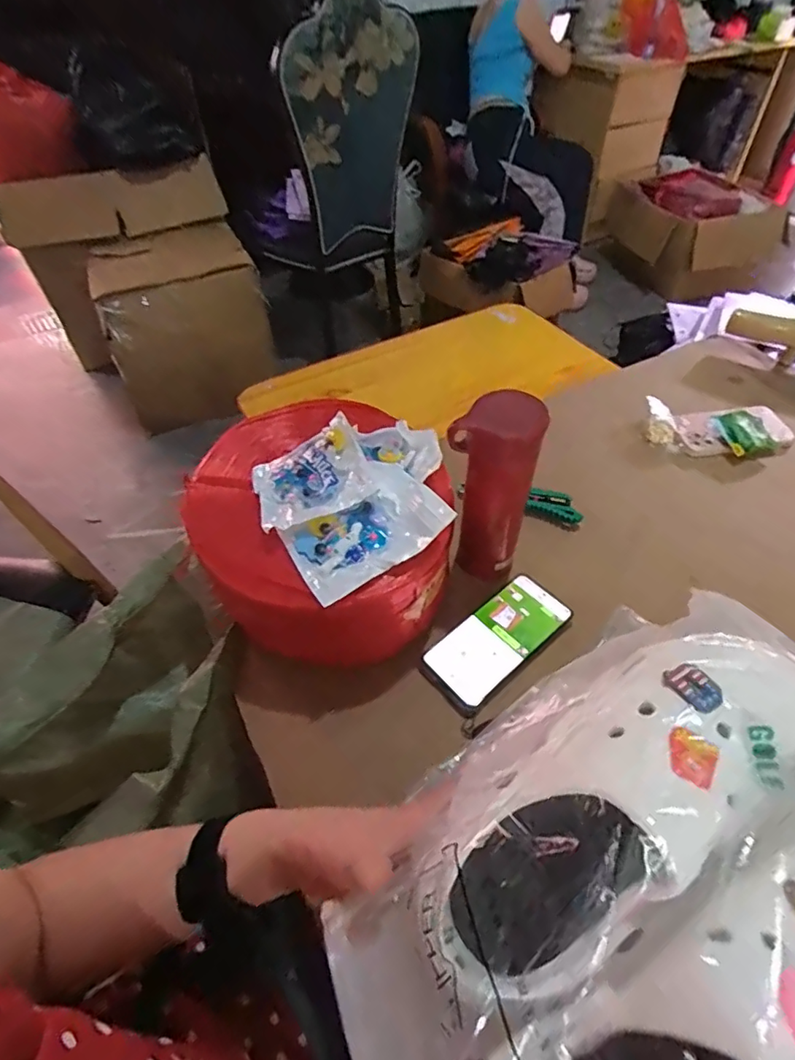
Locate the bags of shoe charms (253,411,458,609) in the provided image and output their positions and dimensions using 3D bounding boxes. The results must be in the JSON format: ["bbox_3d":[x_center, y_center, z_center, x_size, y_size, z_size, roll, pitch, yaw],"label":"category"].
[{"bbox_3d":[-0.037,-0.040,0.505,0.180,0.035,0.185,-26,53,-19],"label":"bags of shoe charms"}]

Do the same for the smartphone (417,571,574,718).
[{"bbox_3d":[0.105,0.112,0.550,0.167,0.013,0.075,-34,57,-25],"label":"smartphone"}]

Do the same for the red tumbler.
[{"bbox_3d":[0.097,-0.038,0.537,0.065,0.200,0.069,-1,49,1],"label":"red tumbler"}]

